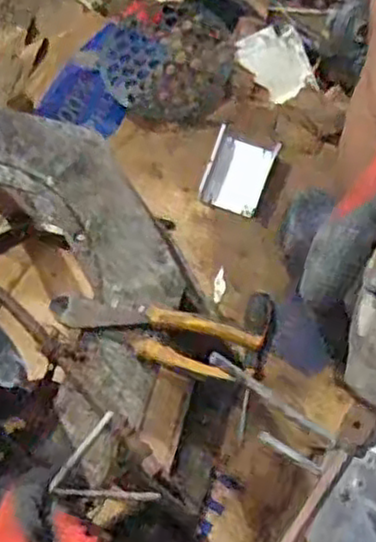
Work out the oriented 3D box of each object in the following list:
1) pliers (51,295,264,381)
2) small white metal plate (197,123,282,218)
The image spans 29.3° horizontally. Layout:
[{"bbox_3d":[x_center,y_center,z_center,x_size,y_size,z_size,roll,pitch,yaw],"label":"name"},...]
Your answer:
[{"bbox_3d":[-0.028,0.049,0.580,0.169,0.018,0.046,15,71,6],"label":"pliers"},{"bbox_3d":[0.069,-0.139,0.996,0.085,0.034,0.106,19,72,7],"label":"small white metal plate"}]

